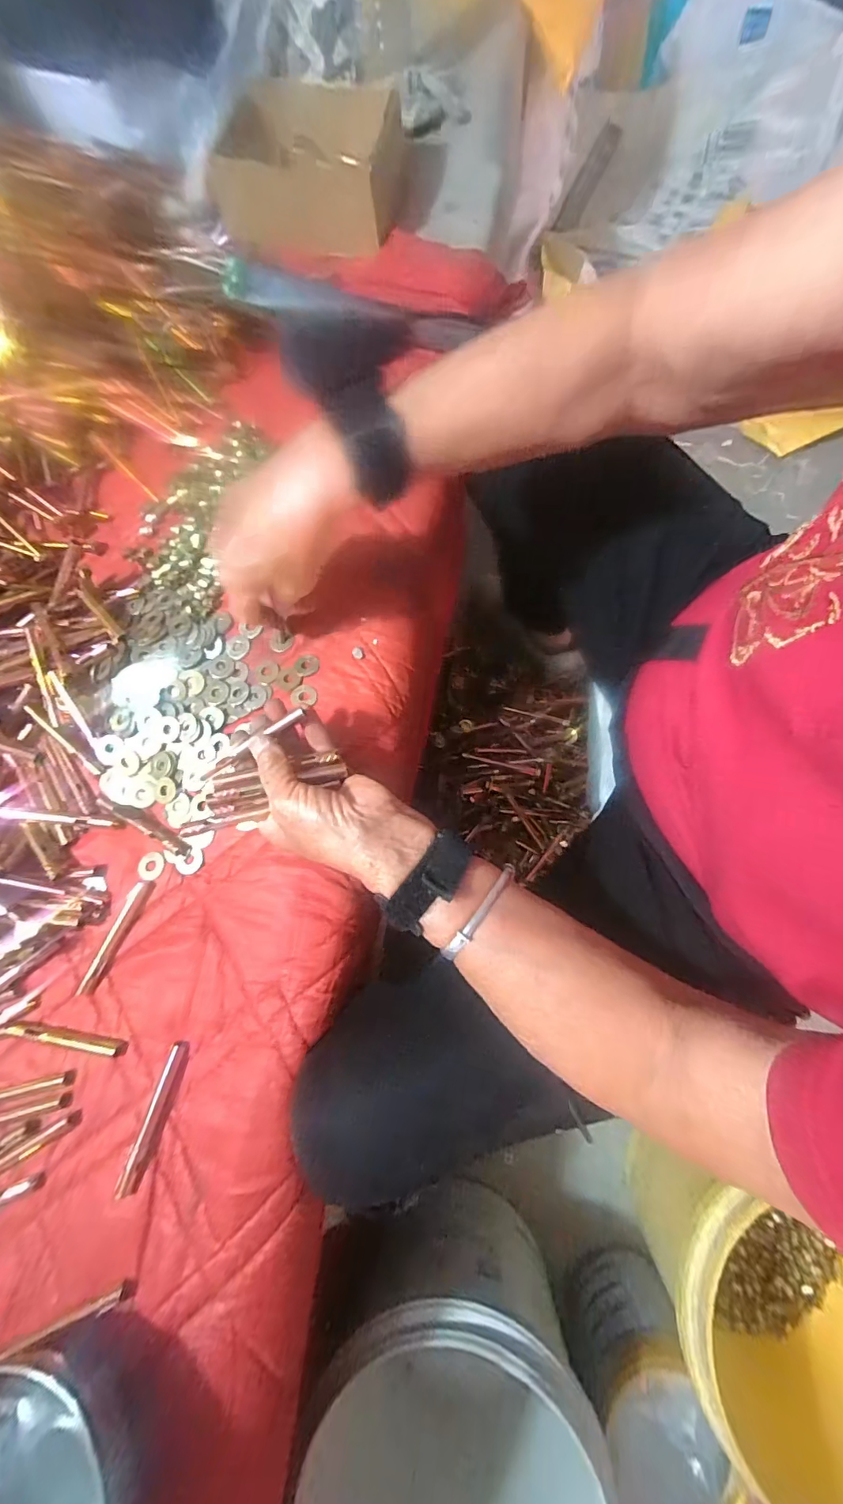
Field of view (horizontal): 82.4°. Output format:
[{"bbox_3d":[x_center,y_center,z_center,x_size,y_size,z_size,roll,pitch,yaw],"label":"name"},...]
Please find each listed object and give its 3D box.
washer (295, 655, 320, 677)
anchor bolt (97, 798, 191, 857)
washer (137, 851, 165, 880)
[{"bbox_3d":[-0.098,-0.074,0.411,0.021,0.004,0.019,-28,75,-2],"label":"washer"},{"bbox_3d":[-0.222,0.057,0.384,0.090,0.011,0.010,27,80,11],"label":"anchor bolt"},{"bbox_3d":[-0.216,0.090,0.385,0.021,0.004,0.021,-1,75,5],"label":"washer"}]

